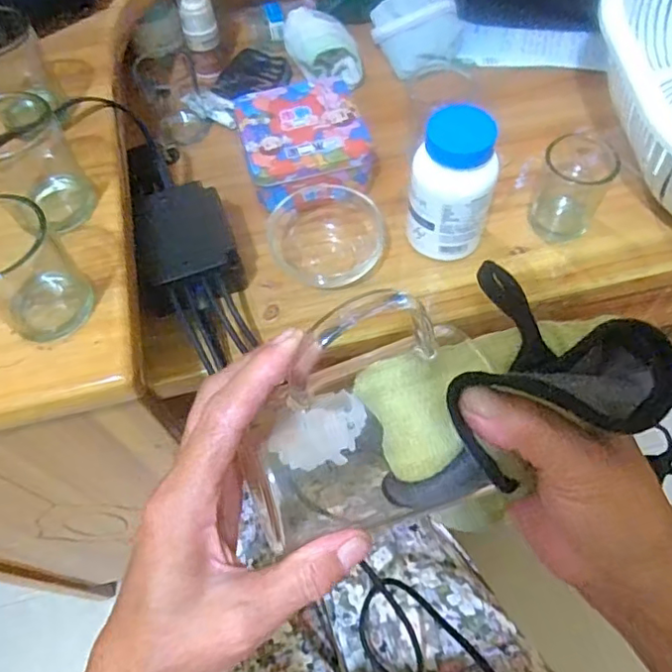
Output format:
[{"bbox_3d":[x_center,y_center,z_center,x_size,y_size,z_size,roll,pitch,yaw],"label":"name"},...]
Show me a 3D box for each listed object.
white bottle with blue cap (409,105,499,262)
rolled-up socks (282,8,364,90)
[{"bbox_3d":[0.085,-0.108,0.423,0.060,0.104,0.048,6,62,4],"label":"white bottle with blue cap"},{"bbox_3d":[-0.013,-0.279,0.557,0.058,0.042,0.077,-24,64,-12],"label":"rolled-up socks"}]

